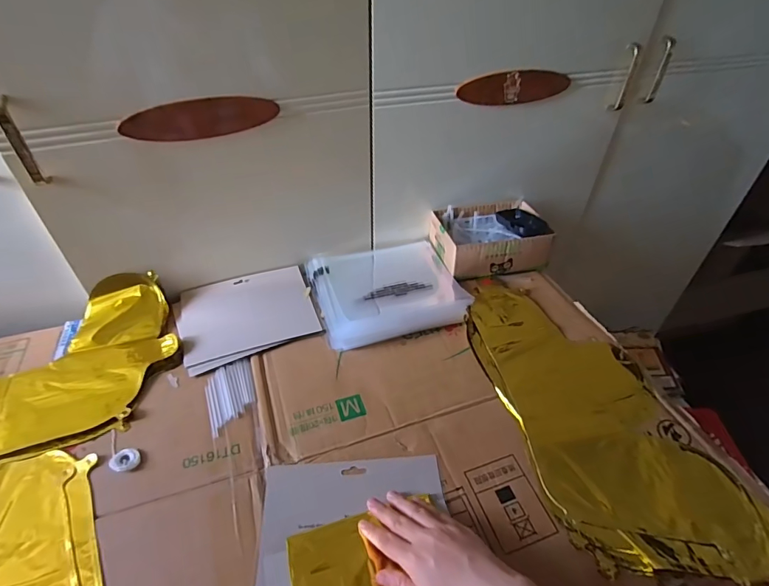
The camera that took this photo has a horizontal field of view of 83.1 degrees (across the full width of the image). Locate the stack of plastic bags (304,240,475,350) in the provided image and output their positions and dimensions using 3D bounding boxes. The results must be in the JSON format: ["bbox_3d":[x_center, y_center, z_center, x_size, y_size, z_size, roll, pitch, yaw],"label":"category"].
[{"bbox_3d":[0.003,-0.018,0.724,0.236,0.028,0.230,-13,45,-15],"label":"stack of plastic bags"}]

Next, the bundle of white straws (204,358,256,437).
[{"bbox_3d":[-0.200,0.130,0.566,0.062,0.004,0.098,-16,46,-18],"label":"bundle of white straws"}]

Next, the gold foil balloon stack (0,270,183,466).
[{"bbox_3d":[-0.477,0.122,0.548,0.404,0.037,0.224,-23,50,-22],"label":"gold foil balloon stack"}]

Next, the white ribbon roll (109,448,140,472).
[{"bbox_3d":[-0.297,0.191,0.496,0.029,0.008,0.026,-25,50,-26],"label":"white ribbon roll"}]

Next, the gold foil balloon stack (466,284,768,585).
[{"bbox_3d":[0.266,0.137,0.570,0.224,0.009,0.428,-9,45,-11],"label":"gold foil balloon stack"}]

